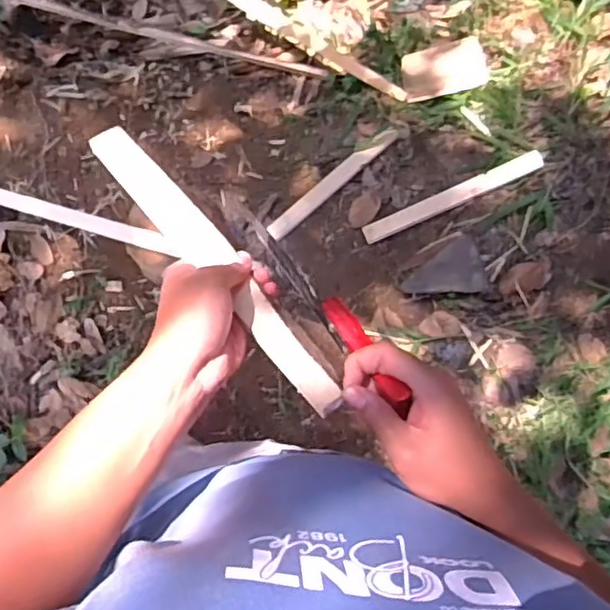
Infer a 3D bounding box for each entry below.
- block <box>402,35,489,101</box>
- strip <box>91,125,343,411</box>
[{"bbox_3d":[0.327,-0.559,1.462,0.189,0.013,0.183,-12,56,15],"label":"block"},{"bbox_3d":[-0.095,-0.051,0.566,0.039,0.017,0.389,-38,60,-8],"label":"strip"}]

